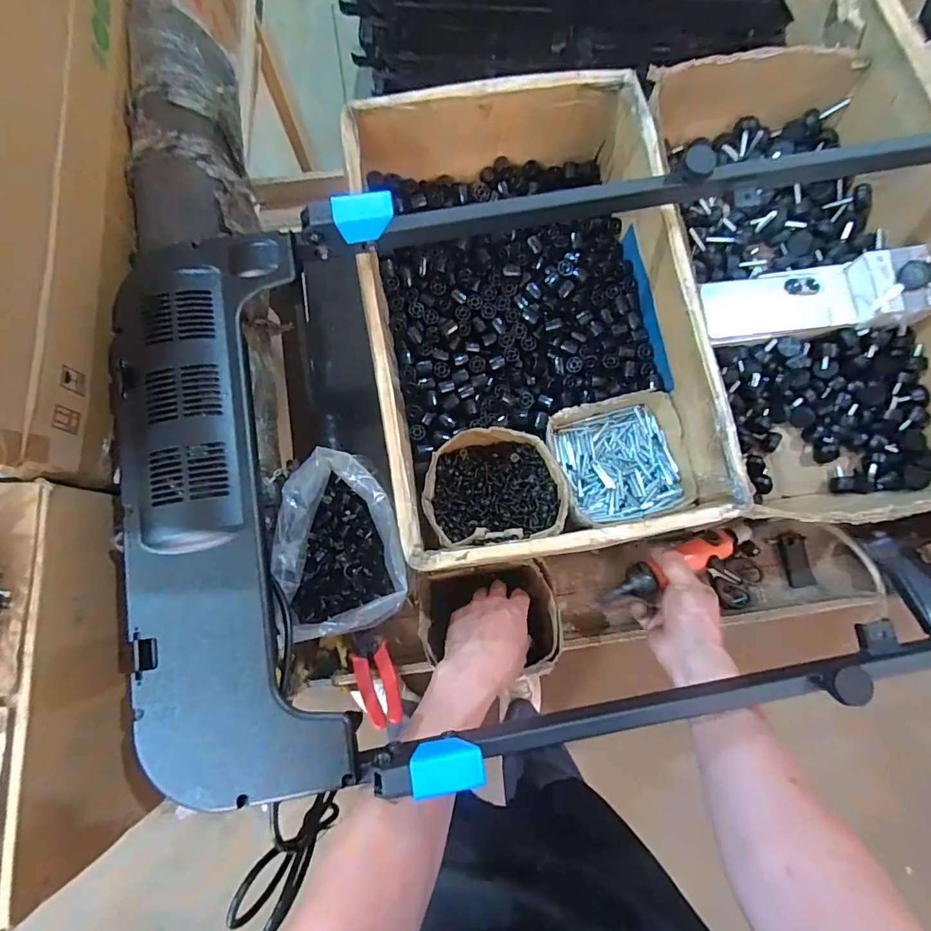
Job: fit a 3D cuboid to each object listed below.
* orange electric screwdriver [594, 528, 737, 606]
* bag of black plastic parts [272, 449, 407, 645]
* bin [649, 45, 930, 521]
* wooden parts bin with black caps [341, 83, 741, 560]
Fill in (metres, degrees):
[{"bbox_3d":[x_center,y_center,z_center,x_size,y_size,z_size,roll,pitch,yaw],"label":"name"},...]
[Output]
[{"bbox_3d":[0.248,0.121,0.579,0.200,0.038,0.035,-17,81,-13],"label":"orange electric screwdriver"},{"bbox_3d":[-0.130,0.079,0.495,0.121,0.073,0.179,-14,81,-3],"label":"bag of black plastic parts"},{"bbox_3d":[0.449,-0.238,0.618,0.292,0.145,0.600,-10,80,-2],"label":"bin"},{"bbox_3d":[0.070,-0.165,0.575,0.338,0.158,0.518,-10,80,-2],"label":"wooden parts bin with black caps"}]

